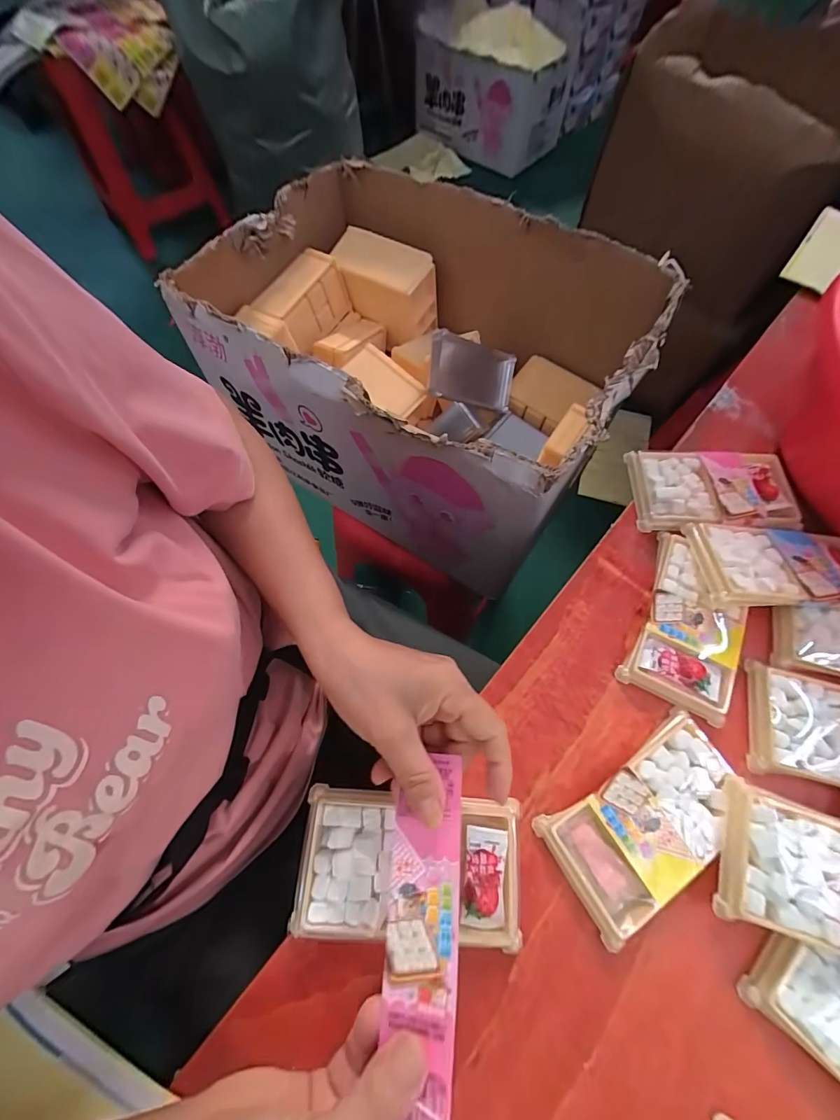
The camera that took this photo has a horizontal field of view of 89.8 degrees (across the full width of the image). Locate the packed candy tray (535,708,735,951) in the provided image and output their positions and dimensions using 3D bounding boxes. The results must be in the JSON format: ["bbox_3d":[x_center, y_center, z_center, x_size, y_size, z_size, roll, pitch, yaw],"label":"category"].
[{"bbox_3d":[0.152,0.171,0.278,0.132,0.016,0.071,-30,70,-11],"label":"packed candy tray"}]

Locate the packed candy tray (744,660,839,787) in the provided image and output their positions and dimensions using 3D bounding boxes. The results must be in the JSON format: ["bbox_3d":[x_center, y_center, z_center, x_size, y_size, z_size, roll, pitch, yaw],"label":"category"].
[{"bbox_3d":[0.308,0.127,0.301,0.129,0.015,0.073,13,68,6],"label":"packed candy tray"}]

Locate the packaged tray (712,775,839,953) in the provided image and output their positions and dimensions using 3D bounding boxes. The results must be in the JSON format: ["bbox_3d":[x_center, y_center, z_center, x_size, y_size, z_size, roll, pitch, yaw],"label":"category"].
[{"bbox_3d":[0.257,0.199,0.254,0.135,0.029,0.074,19,69,8],"label":"packaged tray"}]

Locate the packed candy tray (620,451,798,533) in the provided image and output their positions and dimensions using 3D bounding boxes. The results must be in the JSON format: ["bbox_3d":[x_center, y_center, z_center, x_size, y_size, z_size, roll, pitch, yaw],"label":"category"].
[{"bbox_3d":[0.257,-0.063,0.373,0.132,0.018,0.078,1,67,1],"label":"packed candy tray"}]

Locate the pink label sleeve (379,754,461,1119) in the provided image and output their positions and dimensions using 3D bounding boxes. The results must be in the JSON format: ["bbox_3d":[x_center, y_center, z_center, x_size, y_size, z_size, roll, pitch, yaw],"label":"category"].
[{"bbox_3d":[0.000,0.193,0.217,0.037,0.012,0.162,0,64,10],"label":"pink label sleeve"}]

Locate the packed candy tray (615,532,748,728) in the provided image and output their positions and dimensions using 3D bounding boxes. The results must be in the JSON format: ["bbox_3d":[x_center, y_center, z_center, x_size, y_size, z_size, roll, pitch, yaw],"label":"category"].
[{"bbox_3d":[0.211,0.048,0.328,0.073,0.014,0.129,25,70,11],"label":"packed candy tray"}]

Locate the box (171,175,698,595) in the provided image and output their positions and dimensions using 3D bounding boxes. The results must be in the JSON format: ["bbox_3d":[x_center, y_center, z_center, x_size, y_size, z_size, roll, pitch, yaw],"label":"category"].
[{"bbox_3d":[0.002,-0.271,0.603,0.519,0.263,0.377,33,71,12],"label":"box"}]

